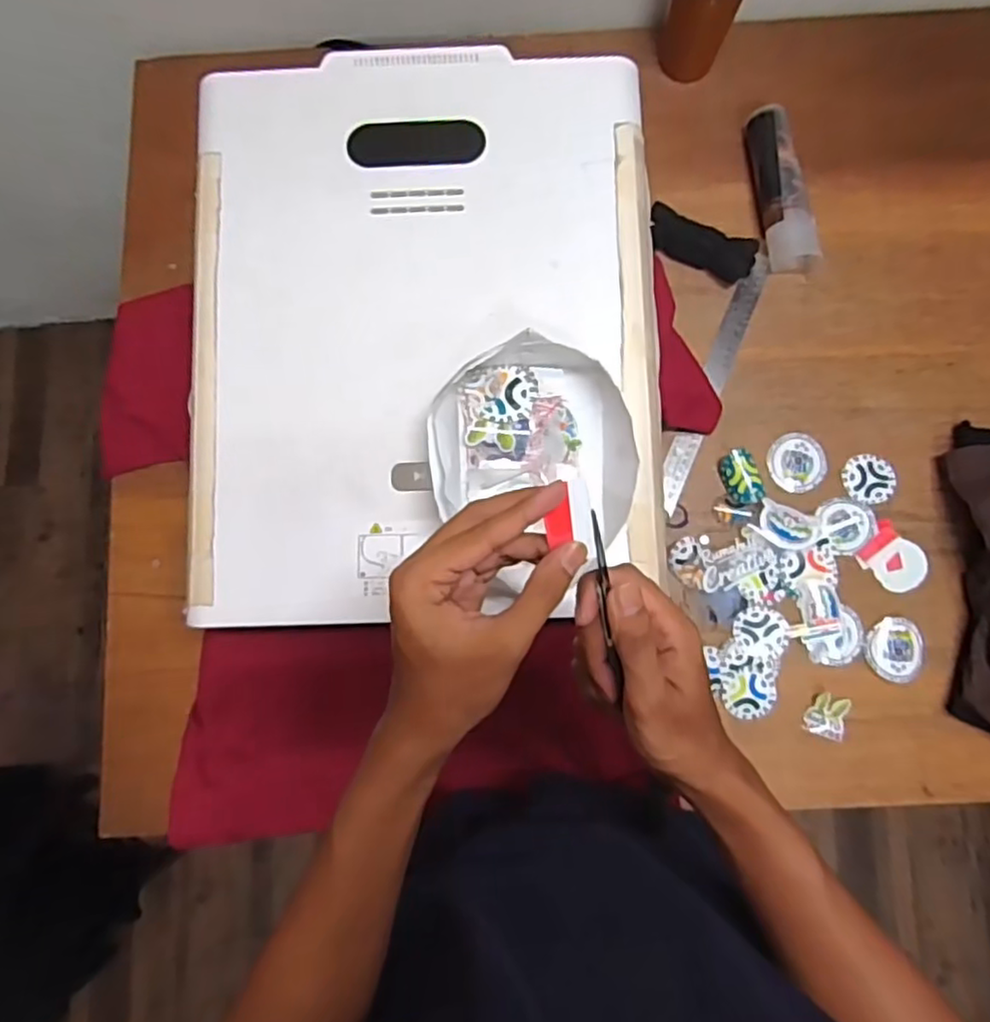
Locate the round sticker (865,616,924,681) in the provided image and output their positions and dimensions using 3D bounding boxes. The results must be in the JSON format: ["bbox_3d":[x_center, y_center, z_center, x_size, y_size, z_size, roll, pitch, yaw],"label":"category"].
[{"bbox_3d":[0.409,0.142,0.688,0.053,0.008,0.063,-1,83,13],"label":"round sticker"}]

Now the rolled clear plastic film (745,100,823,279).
[{"bbox_3d":[0.314,-0.354,0.743,0.052,0.038,0.188,-13,82,-1],"label":"rolled clear plastic film"}]

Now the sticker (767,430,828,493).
[{"bbox_3d":[0.324,-0.052,0.721,0.059,0.009,0.062,0,82,1],"label":"sticker"}]

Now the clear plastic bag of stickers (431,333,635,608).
[{"bbox_3d":[0.034,-0.044,0.539,0.165,0.049,0.177,-25,83,-2],"label":"clear plastic bag of stickers"}]

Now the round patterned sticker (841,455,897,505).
[{"bbox_3d":[0.400,-0.035,0.718,0.054,0.005,0.052,-1,83,7],"label":"round patterned sticker"}]

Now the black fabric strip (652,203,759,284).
[{"bbox_3d":[0.227,-0.295,0.745,0.123,0.023,0.044,22,83,4],"label":"black fabric strip"}]

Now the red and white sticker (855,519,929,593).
[{"bbox_3d":[0.419,0.051,0.702,0.070,0.004,0.056,44,85,6],"label":"red and white sticker"}]

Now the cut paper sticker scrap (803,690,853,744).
[{"bbox_3d":[0.340,0.209,0.687,0.040,0.004,0.044,20,83,4],"label":"cut paper sticker scrap"}]

